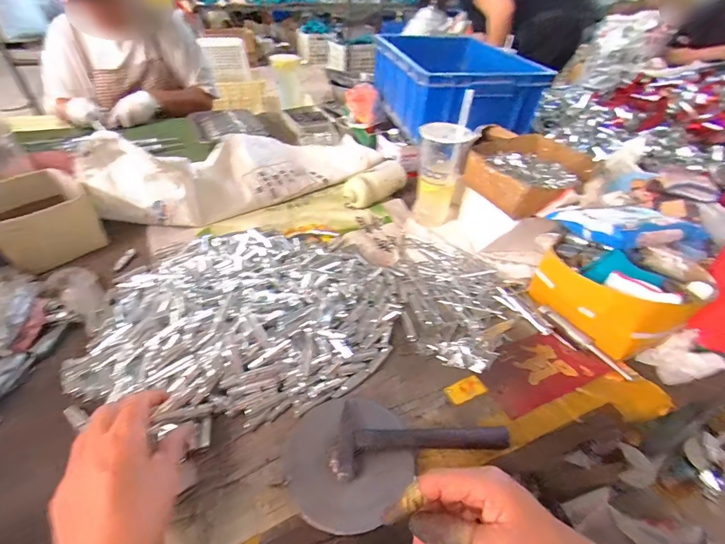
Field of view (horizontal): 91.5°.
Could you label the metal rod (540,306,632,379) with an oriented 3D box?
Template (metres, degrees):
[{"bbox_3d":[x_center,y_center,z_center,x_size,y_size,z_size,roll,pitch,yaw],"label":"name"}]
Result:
[{"bbox_3d":[0.289,0.089,0.467,0.011,0.010,0.132,-18,44,-21],"label":"metal rod"}]

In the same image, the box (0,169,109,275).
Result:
[{"bbox_3d":[-0.558,-0.089,0.611,0.174,0.088,0.144,29,47,28],"label":"box"}]

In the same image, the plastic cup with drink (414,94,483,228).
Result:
[{"bbox_3d":[0.149,-0.200,0.649,0.088,0.220,0.085,9,41,9],"label":"plastic cup with drink"}]

